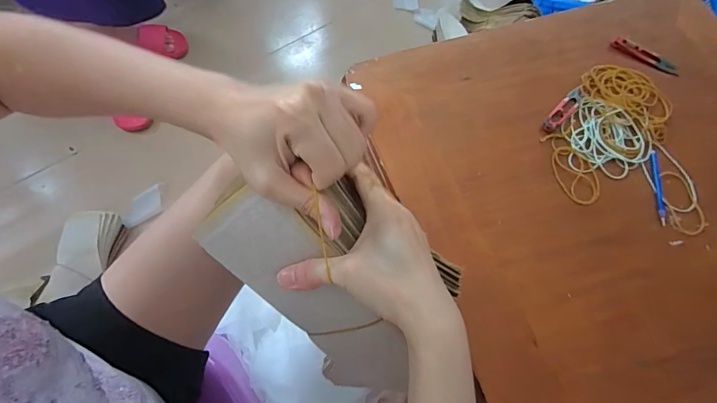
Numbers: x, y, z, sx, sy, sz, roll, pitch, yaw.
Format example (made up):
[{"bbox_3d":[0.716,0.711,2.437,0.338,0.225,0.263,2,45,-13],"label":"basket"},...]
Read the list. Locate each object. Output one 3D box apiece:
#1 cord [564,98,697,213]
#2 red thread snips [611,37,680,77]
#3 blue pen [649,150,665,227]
[{"bbox_3d":[0.362,-0.062,0.519,0.180,0.008,0.120,30,68,11],"label":"cord"},{"bbox_3d":[0.434,-0.221,0.591,0.101,0.006,0.029,31,68,12],"label":"red thread snips"},{"bbox_3d":[0.384,-0.019,0.502,0.009,0.005,0.104,8,65,2],"label":"blue pen"}]

